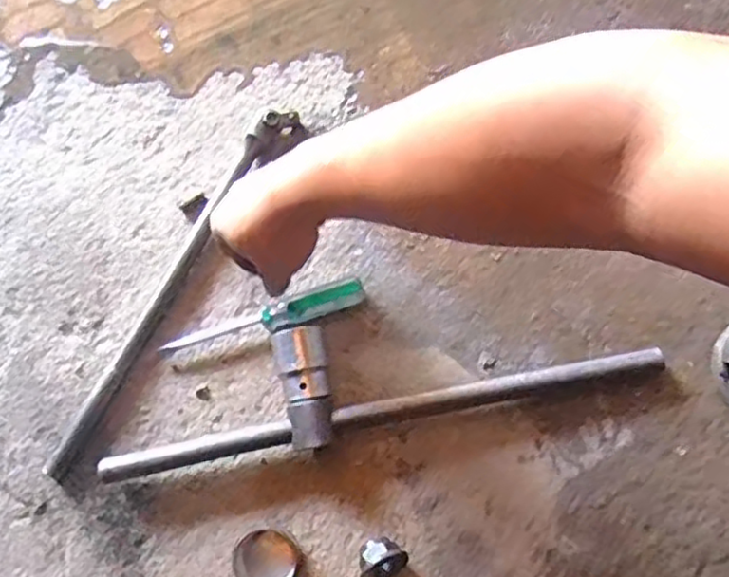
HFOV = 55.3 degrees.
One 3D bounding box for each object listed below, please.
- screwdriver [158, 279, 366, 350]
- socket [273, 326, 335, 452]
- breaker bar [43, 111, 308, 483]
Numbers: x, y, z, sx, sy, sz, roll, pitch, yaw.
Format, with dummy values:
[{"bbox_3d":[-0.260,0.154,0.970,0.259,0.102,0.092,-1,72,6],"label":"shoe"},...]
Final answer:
[{"bbox_3d":[-0.084,0.028,0.593,0.175,0.025,0.022,-19,78,-3],"label":"screwdriver"},{"bbox_3d":[-0.048,0.080,0.570,0.039,0.044,0.097,-10,77,-1],"label":"socket"},{"bbox_3d":[-0.165,-0.007,0.602,0.034,0.031,0.370,31,80,8],"label":"breaker bar"}]

